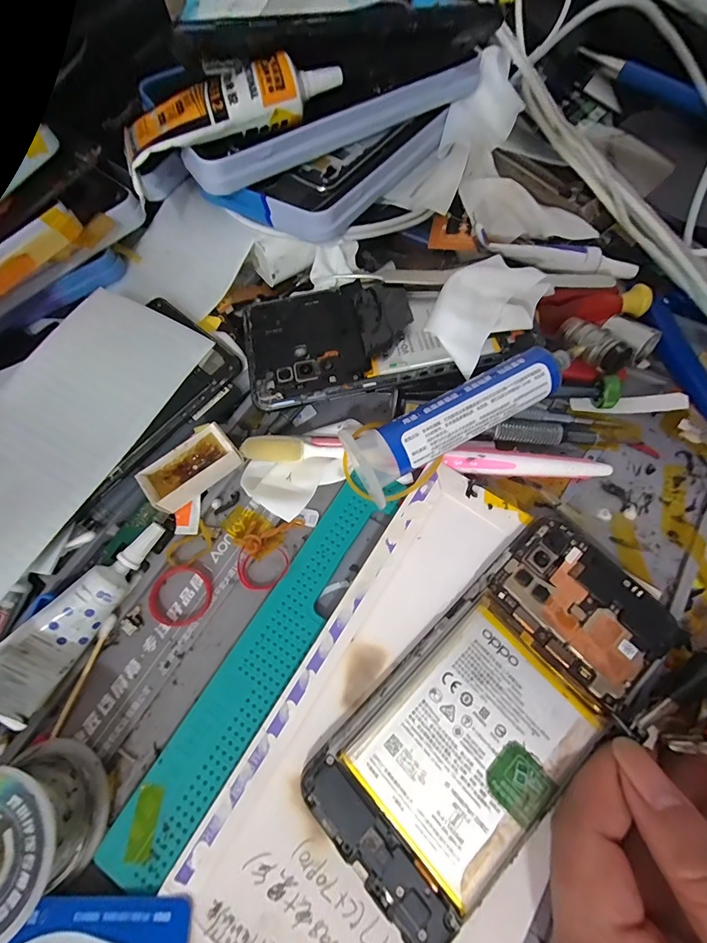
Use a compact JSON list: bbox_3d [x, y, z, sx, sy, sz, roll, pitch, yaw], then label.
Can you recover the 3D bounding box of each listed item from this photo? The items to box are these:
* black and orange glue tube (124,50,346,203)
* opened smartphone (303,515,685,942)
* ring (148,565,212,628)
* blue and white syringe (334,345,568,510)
[{"bbox_3d":[-0.066,-0.192,0.199,0.122,0.028,0.035,-27,70,-6],"label":"black and orange glue tube"},{"bbox_3d":[0.058,0.093,0.155,0.156,0.014,0.070,-41,72,-11],"label":"opened smartphone"},{"bbox_3d":[-0.087,0.062,0.188,0.031,0.004,0.028,34,76,16],"label":"ring"},{"bbox_3d":[0.050,-0.028,0.182,0.115,0.023,0.033,-33,70,-8],"label":"blue and white syringe"}]

